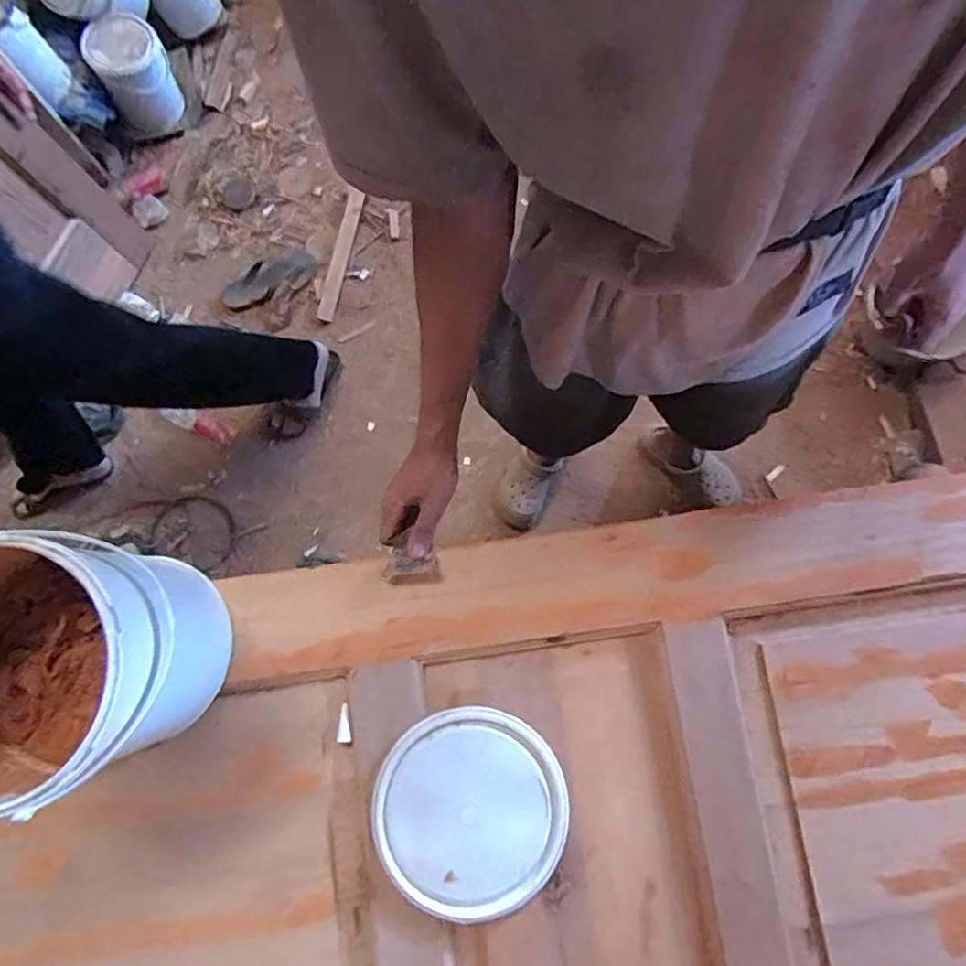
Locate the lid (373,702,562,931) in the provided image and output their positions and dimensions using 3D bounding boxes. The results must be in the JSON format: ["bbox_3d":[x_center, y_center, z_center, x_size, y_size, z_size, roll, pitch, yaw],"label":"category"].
[{"bbox_3d":[-0.013,0.301,0.540,0.168,0.024,0.177,0,80,-1],"label":"lid"}]

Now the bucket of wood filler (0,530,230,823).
[{"bbox_3d":[-0.331,0.137,0.480,0.180,0.196,0.174,0,80,-1],"label":"bucket of wood filler"}]

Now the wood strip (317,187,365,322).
[{"bbox_3d":[-0.378,-0.604,1.558,0.042,0.020,0.365,12,79,4],"label":"wood strip"}]

